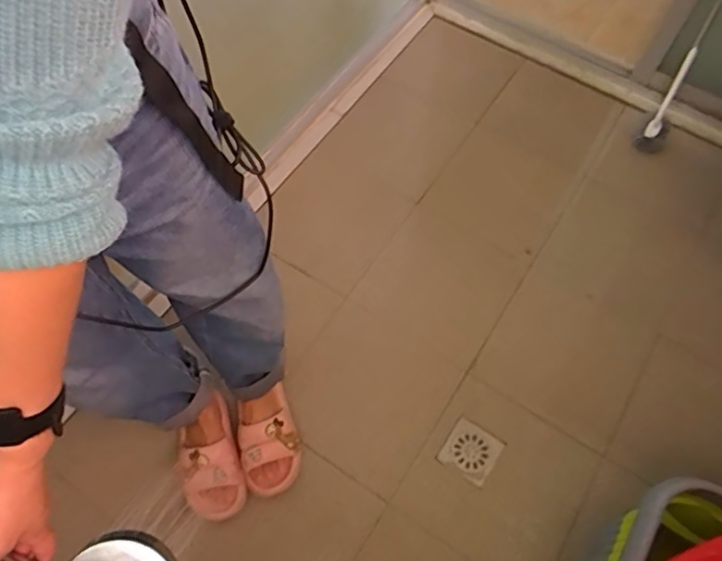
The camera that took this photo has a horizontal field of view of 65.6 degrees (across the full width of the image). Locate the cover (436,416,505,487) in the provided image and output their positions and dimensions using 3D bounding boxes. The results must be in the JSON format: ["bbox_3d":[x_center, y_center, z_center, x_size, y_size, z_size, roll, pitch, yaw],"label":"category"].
[{"bbox_3d":[0.208,0.323,1.061,0.095,0.006,0.095,31,66,15],"label":"cover"}]

